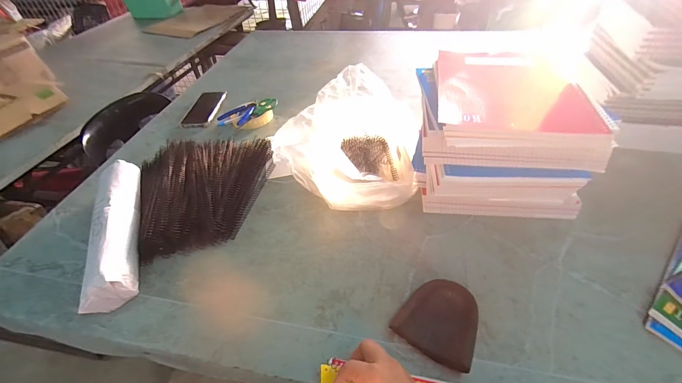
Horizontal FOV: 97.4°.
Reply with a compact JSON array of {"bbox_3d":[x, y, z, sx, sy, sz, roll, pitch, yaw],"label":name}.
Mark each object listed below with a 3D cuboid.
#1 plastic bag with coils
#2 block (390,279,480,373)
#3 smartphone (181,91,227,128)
[{"bbox_3d":[0.003,-0.106,0.594,0.278,0.119,0.296,3,46,9],"label":"plastic bag with coils"},{"bbox_3d":[0.129,0.163,0.389,0.094,0.026,0.098,21,51,24],"label":"block"},{"bbox_3d":[-0.373,-0.230,0.819,0.077,0.011,0.169,0,46,6],"label":"smartphone"}]

